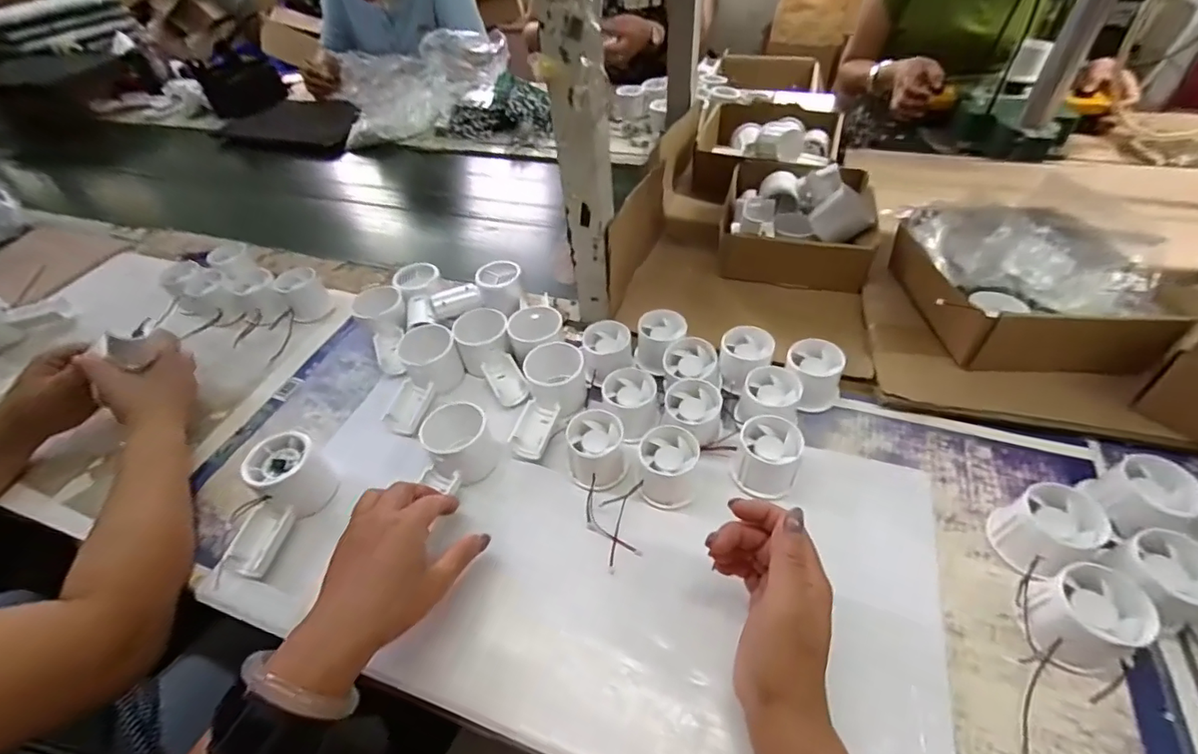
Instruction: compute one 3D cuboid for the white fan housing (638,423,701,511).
[{"bbox_3d":[0.060,0.078,0.441,0.055,0.043,0.057,9,49,13],"label":"white fan housing"}]

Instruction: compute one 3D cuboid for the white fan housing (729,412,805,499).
[{"bbox_3d":[0.148,0.068,0.439,0.051,0.044,0.059,17,52,20],"label":"white fan housing"}]

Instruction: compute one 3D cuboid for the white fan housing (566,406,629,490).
[{"bbox_3d":[-0.002,0.065,0.457,0.051,0.039,0.062,-6,48,0],"label":"white fan housing"}]

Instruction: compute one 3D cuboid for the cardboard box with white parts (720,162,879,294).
[{"bbox_3d":[0.268,-0.228,0.687,0.183,0.081,0.218,9,49,13],"label":"cardboard box with white parts"}]

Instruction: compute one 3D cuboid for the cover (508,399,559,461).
[{"bbox_3d":[-0.061,0.051,0.486,0.035,0.025,0.063,12,50,16],"label":"cover"}]

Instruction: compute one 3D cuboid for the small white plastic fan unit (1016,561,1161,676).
[{"bbox_3d":[0.319,0.158,0.335,0.055,0.047,0.056,5,49,9],"label":"small white plastic fan unit"}]

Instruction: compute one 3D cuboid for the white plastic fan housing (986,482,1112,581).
[{"bbox_3d":[0.332,0.115,0.377,0.055,0.050,0.053,-3,48,3],"label":"white plastic fan housing"}]

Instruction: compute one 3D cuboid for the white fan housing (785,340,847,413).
[{"bbox_3d":[0.208,-0.001,0.497,0.052,0.049,0.052,-3,48,3],"label":"white fan housing"}]

